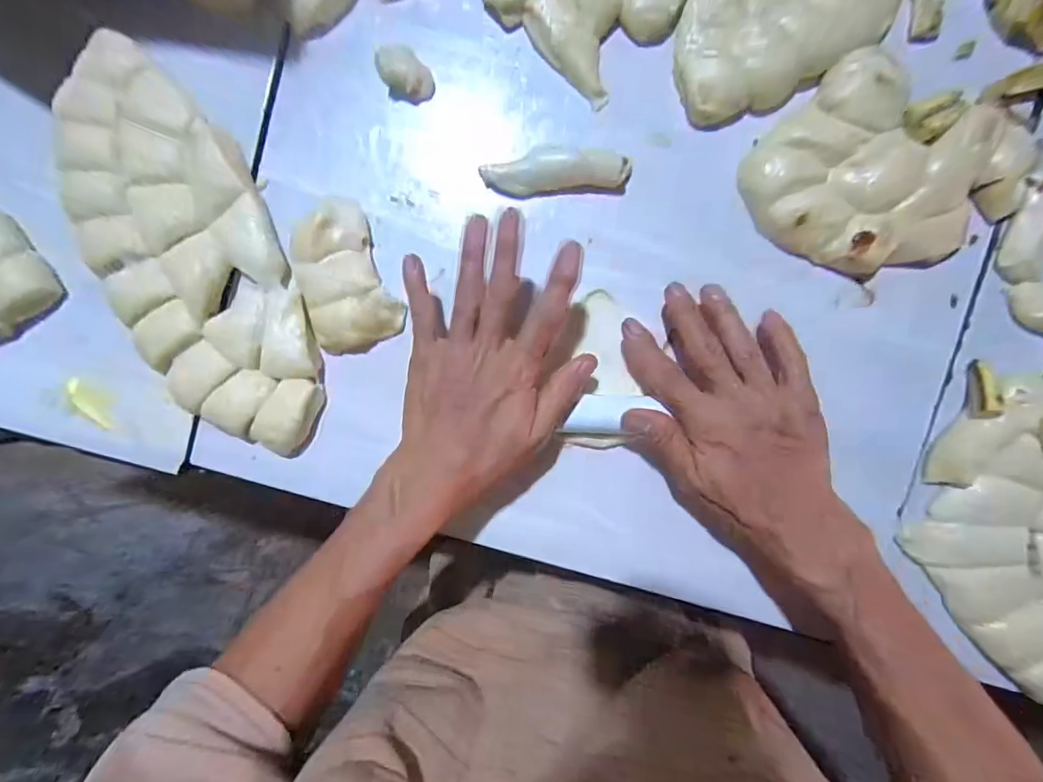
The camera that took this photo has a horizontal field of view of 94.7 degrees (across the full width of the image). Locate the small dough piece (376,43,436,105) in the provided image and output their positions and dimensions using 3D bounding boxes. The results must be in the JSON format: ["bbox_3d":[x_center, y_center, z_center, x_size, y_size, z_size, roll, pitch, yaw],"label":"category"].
[{"bbox_3d":[-0.077,-0.211,0.320,0.028,0.020,0.033,-33,93,4],"label":"small dough piece"}]

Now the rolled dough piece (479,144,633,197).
[{"bbox_3d":[0.023,-0.148,0.322,0.096,0.016,0.025,-5,95,2],"label":"rolled dough piece"}]

